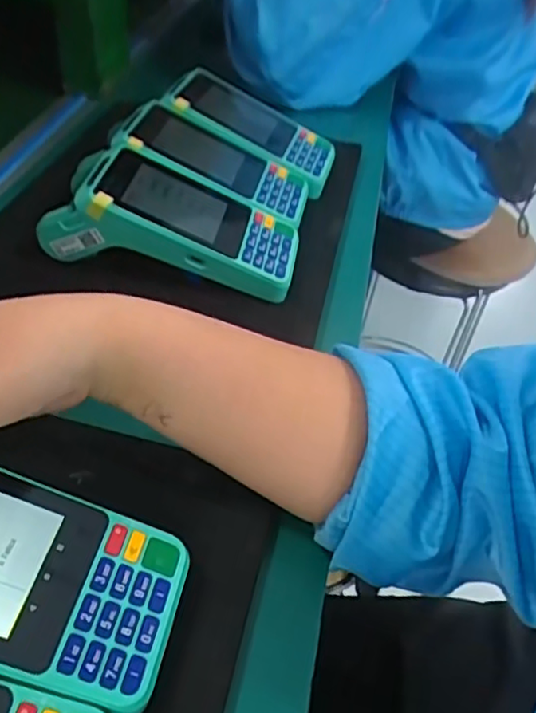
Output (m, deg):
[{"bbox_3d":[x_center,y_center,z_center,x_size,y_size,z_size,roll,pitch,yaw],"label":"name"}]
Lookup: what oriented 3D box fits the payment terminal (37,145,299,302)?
[{"bbox_3d":[-0.063,-0.097,0.443,0.166,0.064,0.080,8,45,1],"label":"payment terminal"}]

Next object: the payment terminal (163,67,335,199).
[{"bbox_3d":[-0.015,-0.204,0.567,0.153,0.037,0.097,26,41,-13],"label":"payment terminal"}]

